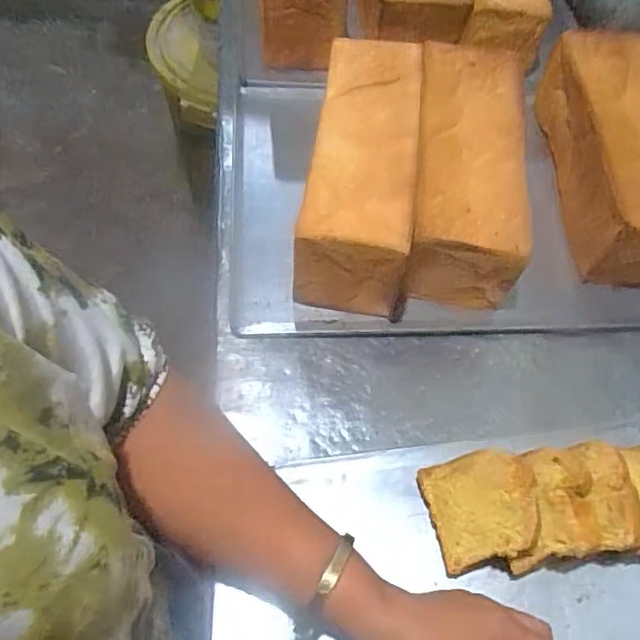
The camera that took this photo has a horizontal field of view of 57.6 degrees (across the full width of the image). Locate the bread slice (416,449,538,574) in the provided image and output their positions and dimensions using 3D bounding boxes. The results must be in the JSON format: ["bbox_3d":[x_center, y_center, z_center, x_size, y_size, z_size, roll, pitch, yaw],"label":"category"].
[{"bbox_3d":[0.115,0.135,0.419,0.079,0.011,0.074,-24,61,27],"label":"bread slice"}]

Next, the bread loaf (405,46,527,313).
[{"bbox_3d":[0.139,-0.148,0.584,0.100,0.103,0.271,7,59,1],"label":"bread loaf"}]

